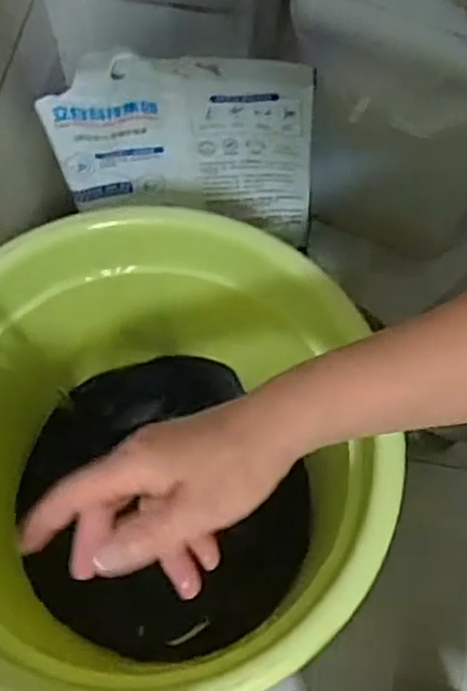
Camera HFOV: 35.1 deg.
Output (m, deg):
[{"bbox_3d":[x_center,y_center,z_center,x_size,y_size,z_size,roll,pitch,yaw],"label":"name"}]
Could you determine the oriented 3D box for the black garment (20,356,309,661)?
[{"bbox_3d":[-0.055,0.148,0.704,0.262,0.092,0.277,1,68,-1],"label":"black garment"}]

